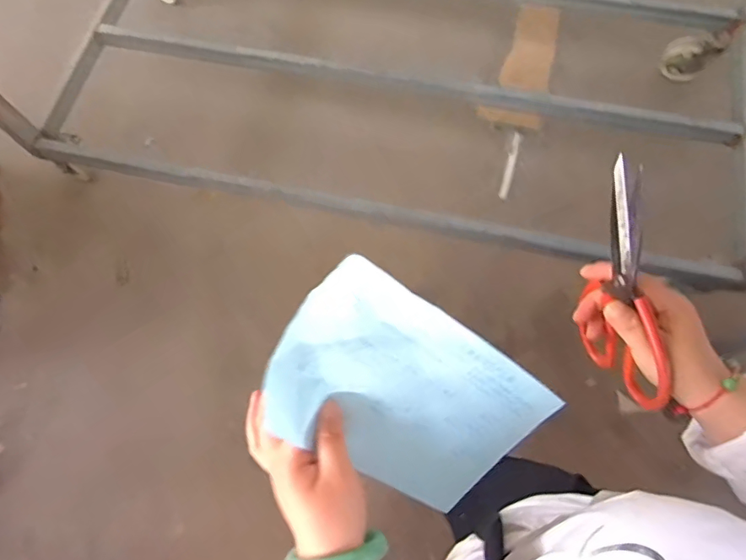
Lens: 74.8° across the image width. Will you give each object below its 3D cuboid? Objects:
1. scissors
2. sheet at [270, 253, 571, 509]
[{"bbox_3d":[0.192,0.007,0.376,0.016,0.204,0.090,-19,28,-5],"label":"scissors"},{"bbox_3d":[0.027,0.090,0.354,0.208,0.025,0.133,35,100,-22],"label":"sheet"}]

